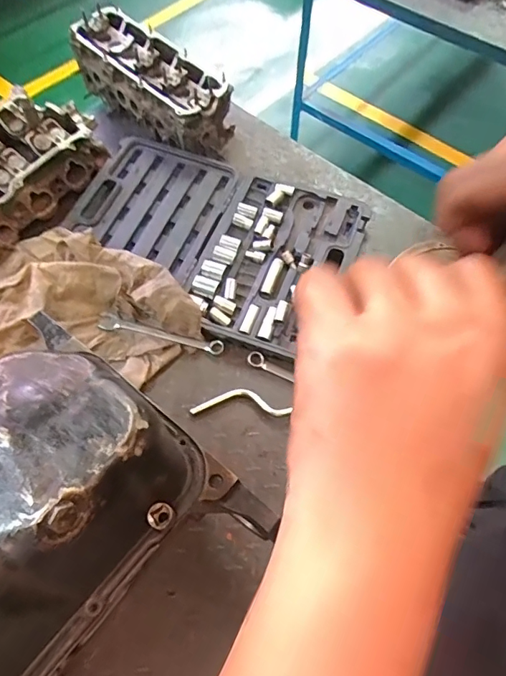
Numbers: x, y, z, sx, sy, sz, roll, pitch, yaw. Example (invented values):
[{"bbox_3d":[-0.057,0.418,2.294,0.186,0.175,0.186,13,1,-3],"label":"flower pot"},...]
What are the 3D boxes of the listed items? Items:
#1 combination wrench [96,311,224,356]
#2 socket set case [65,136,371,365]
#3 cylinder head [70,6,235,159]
[{"bbox_3d":[-0.166,-0.005,0.834,0.230,0.014,0.028,14,63,8],"label":"combination wrench"},{"bbox_3d":[-0.092,-0.200,0.916,0.549,0.046,0.367,20,64,11],"label":"socket set case"},{"bbox_3d":[-0.230,-0.578,1.051,0.413,0.123,0.158,40,69,19],"label":"cylinder head"}]

